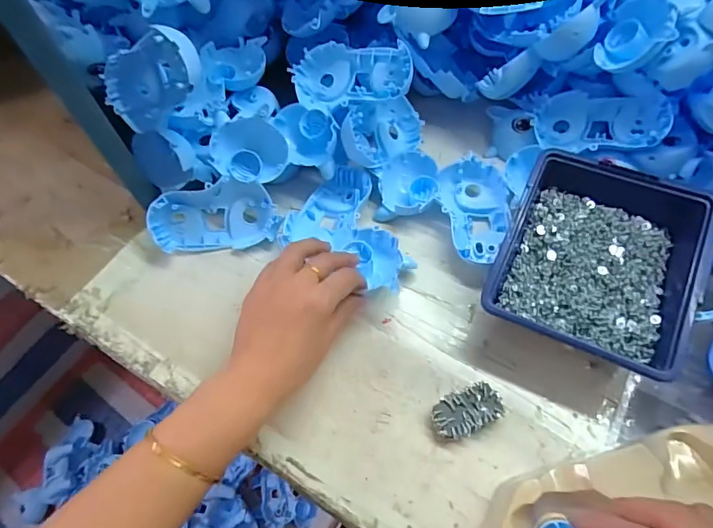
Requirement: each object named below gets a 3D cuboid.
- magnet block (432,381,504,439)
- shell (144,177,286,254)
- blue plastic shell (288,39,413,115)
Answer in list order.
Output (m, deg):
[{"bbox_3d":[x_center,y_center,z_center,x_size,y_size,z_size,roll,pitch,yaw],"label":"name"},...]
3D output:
[{"bbox_3d":[0.086,0.115,0.353,0.054,0.019,0.031,-22,59,-9],"label":"magnet block"},{"bbox_3d":[-0.139,-0.045,0.444,0.120,0.067,0.042,-17,26,-12],"label":"shell"},{"bbox_3d":[-0.005,-0.184,0.449,0.118,0.046,0.068,-1,58,4],"label":"blue plastic shell"}]

